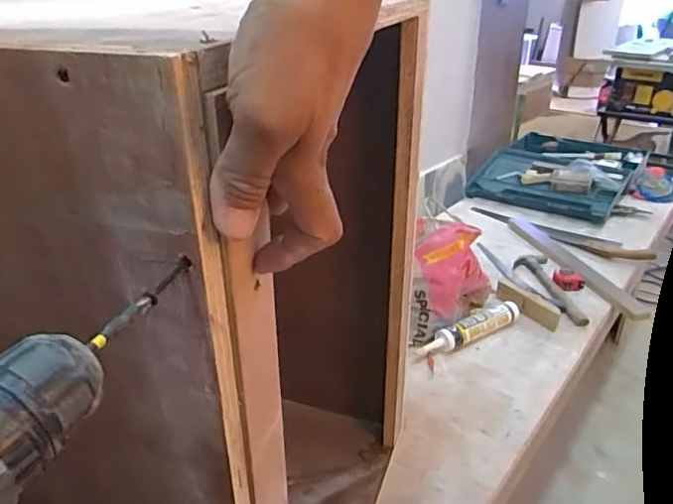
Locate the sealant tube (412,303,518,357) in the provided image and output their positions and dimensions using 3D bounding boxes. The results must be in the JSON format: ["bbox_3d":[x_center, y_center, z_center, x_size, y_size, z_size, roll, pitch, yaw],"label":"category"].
[{"bbox_3d":[0.290,0.165,1.191,0.256,0.043,0.052,-15,30,-26],"label":"sealant tube"}]

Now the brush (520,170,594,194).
[{"bbox_3d":[0.713,-0.232,1.805,0.218,0.015,0.077,12,71,30],"label":"brush"}]

